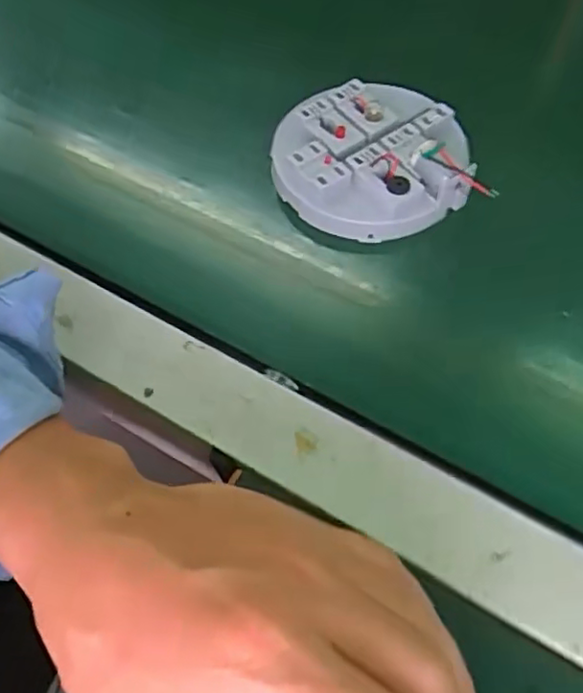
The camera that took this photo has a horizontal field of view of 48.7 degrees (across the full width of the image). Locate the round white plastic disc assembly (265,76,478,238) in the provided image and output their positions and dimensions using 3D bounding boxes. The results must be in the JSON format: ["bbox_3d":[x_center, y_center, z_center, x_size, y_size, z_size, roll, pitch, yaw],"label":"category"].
[{"bbox_3d":[0.041,-0.101,0.346,0.097,0.027,0.090,-3,64,5],"label":"round white plastic disc assembly"}]

